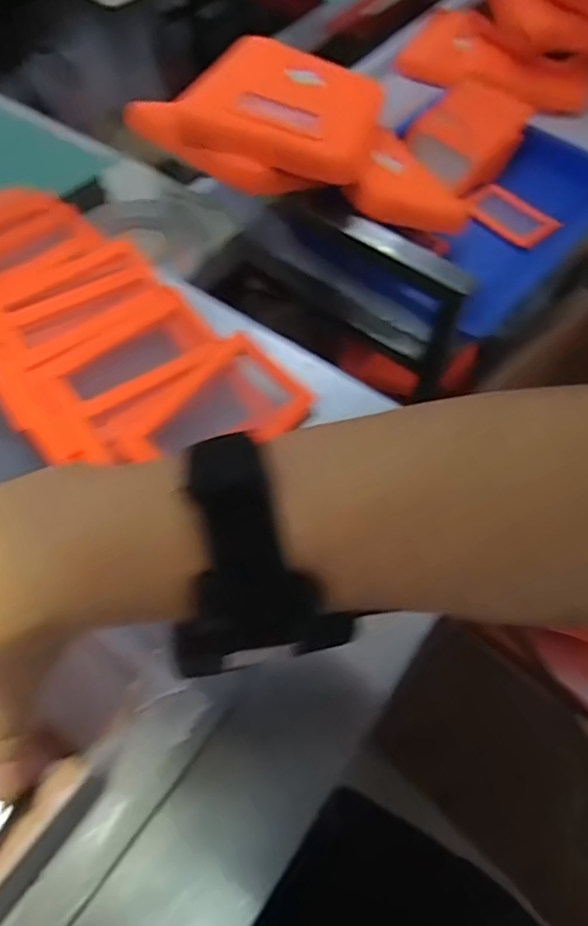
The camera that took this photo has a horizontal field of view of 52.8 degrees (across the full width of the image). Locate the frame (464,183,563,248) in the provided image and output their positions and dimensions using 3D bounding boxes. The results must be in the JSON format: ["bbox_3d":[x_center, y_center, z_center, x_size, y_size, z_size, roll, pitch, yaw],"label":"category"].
[{"bbox_3d":[0.265,-0.302,0.723,0.114,0.045,0.019,47,24,21],"label":"frame"}]

